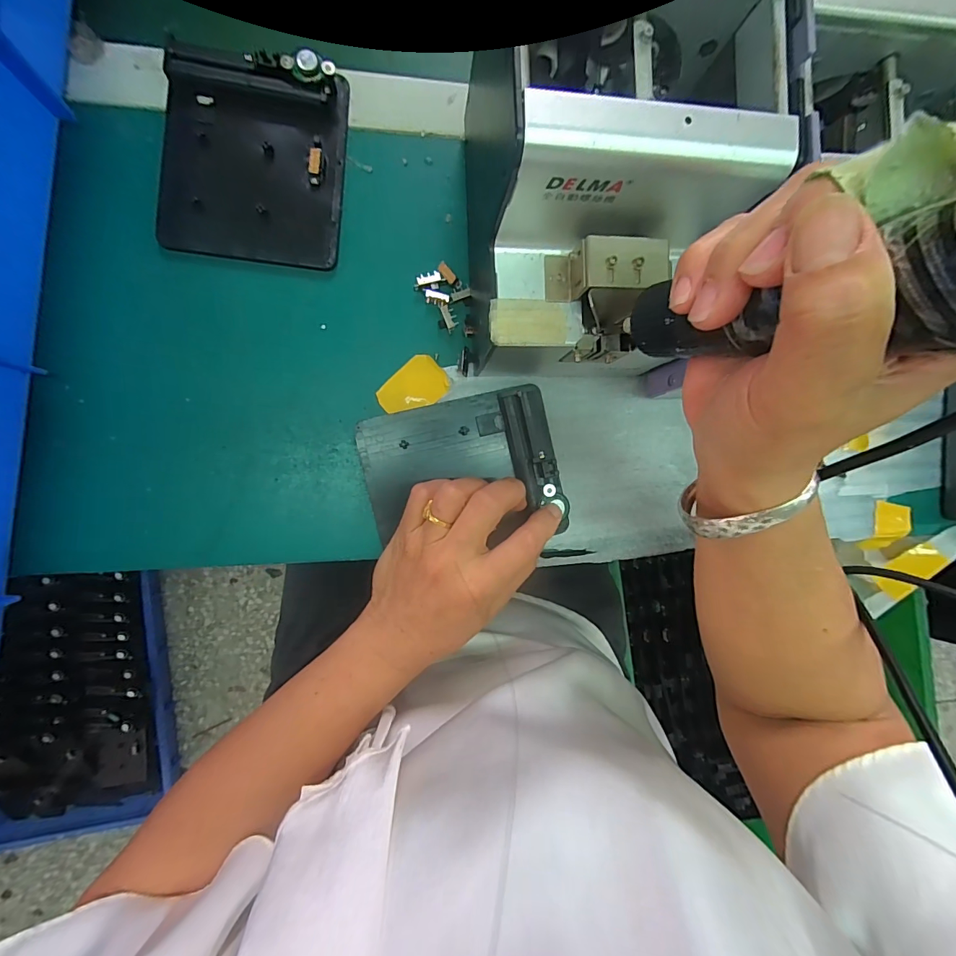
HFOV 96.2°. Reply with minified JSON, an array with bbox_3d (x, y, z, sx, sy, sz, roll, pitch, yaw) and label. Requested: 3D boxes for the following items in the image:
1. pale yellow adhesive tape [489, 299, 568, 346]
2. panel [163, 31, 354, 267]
[{"bbox_3d":[0.028,-0.084,0.232,0.042,0.004,0.024,-2,94,-7],"label":"pale yellow adhesive tape"},{"bbox_3d":[-0.146,-0.206,0.278,0.110,0.017,0.125,5,93,-8],"label":"panel"}]

